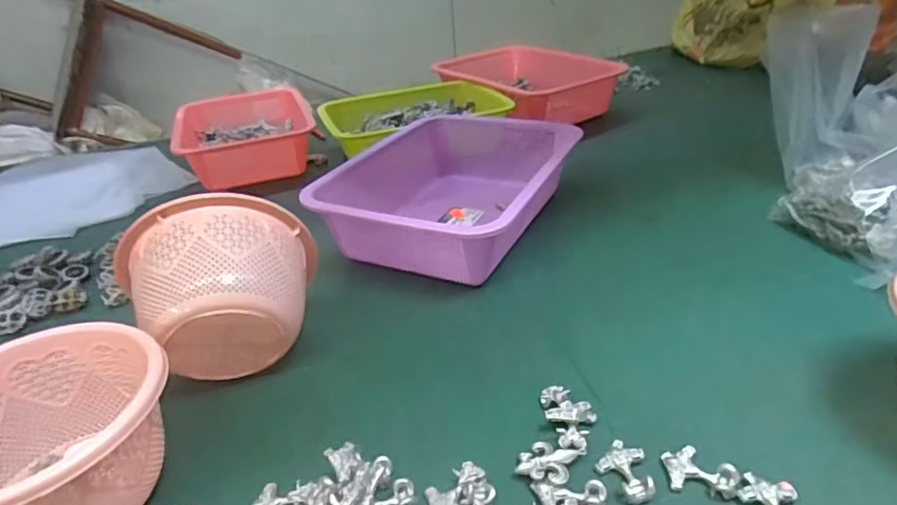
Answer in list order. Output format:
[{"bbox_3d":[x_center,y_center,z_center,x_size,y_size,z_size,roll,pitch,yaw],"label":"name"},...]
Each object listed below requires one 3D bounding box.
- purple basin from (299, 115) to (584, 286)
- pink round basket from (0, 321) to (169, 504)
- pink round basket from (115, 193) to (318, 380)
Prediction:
[{"bbox_3d":[0.015,-0.073,0.639,0.212,0.070,0.287,12,34,27],"label":"purple basin"},{"bbox_3d":[-0.241,0.117,0.349,0.136,0.083,0.138,-4,30,2],"label":"pink round basket"},{"bbox_3d":[-0.170,0.035,0.442,0.146,0.135,0.082,-15,31,-17],"label":"pink round basket"}]

